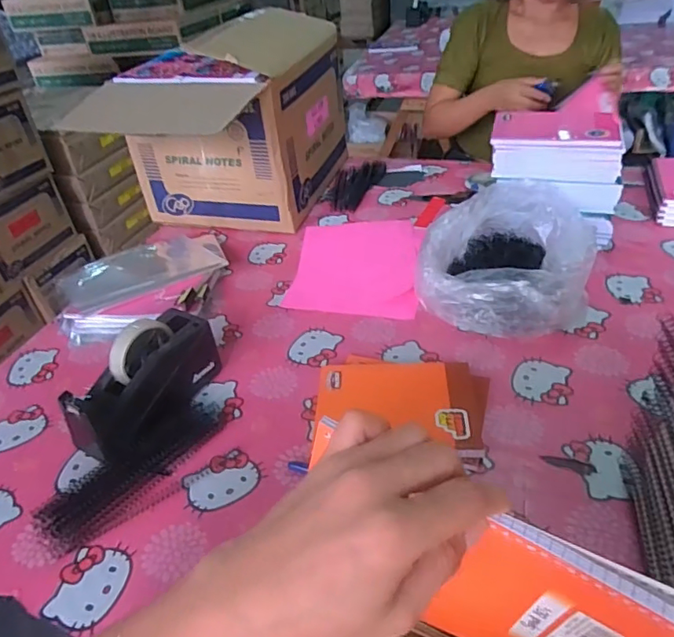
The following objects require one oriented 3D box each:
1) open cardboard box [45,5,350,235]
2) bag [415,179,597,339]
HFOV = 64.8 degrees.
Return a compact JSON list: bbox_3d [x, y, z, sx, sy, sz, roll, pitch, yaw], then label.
[{"bbox_3d":[-0.226,-0.421,1.151,0.380,0.330,0.431,6,39,16],"label":"open cardboard box"},{"bbox_3d":[0.278,-0.103,0.837,0.227,0.115,0.298,14,42,25],"label":"bag"}]

